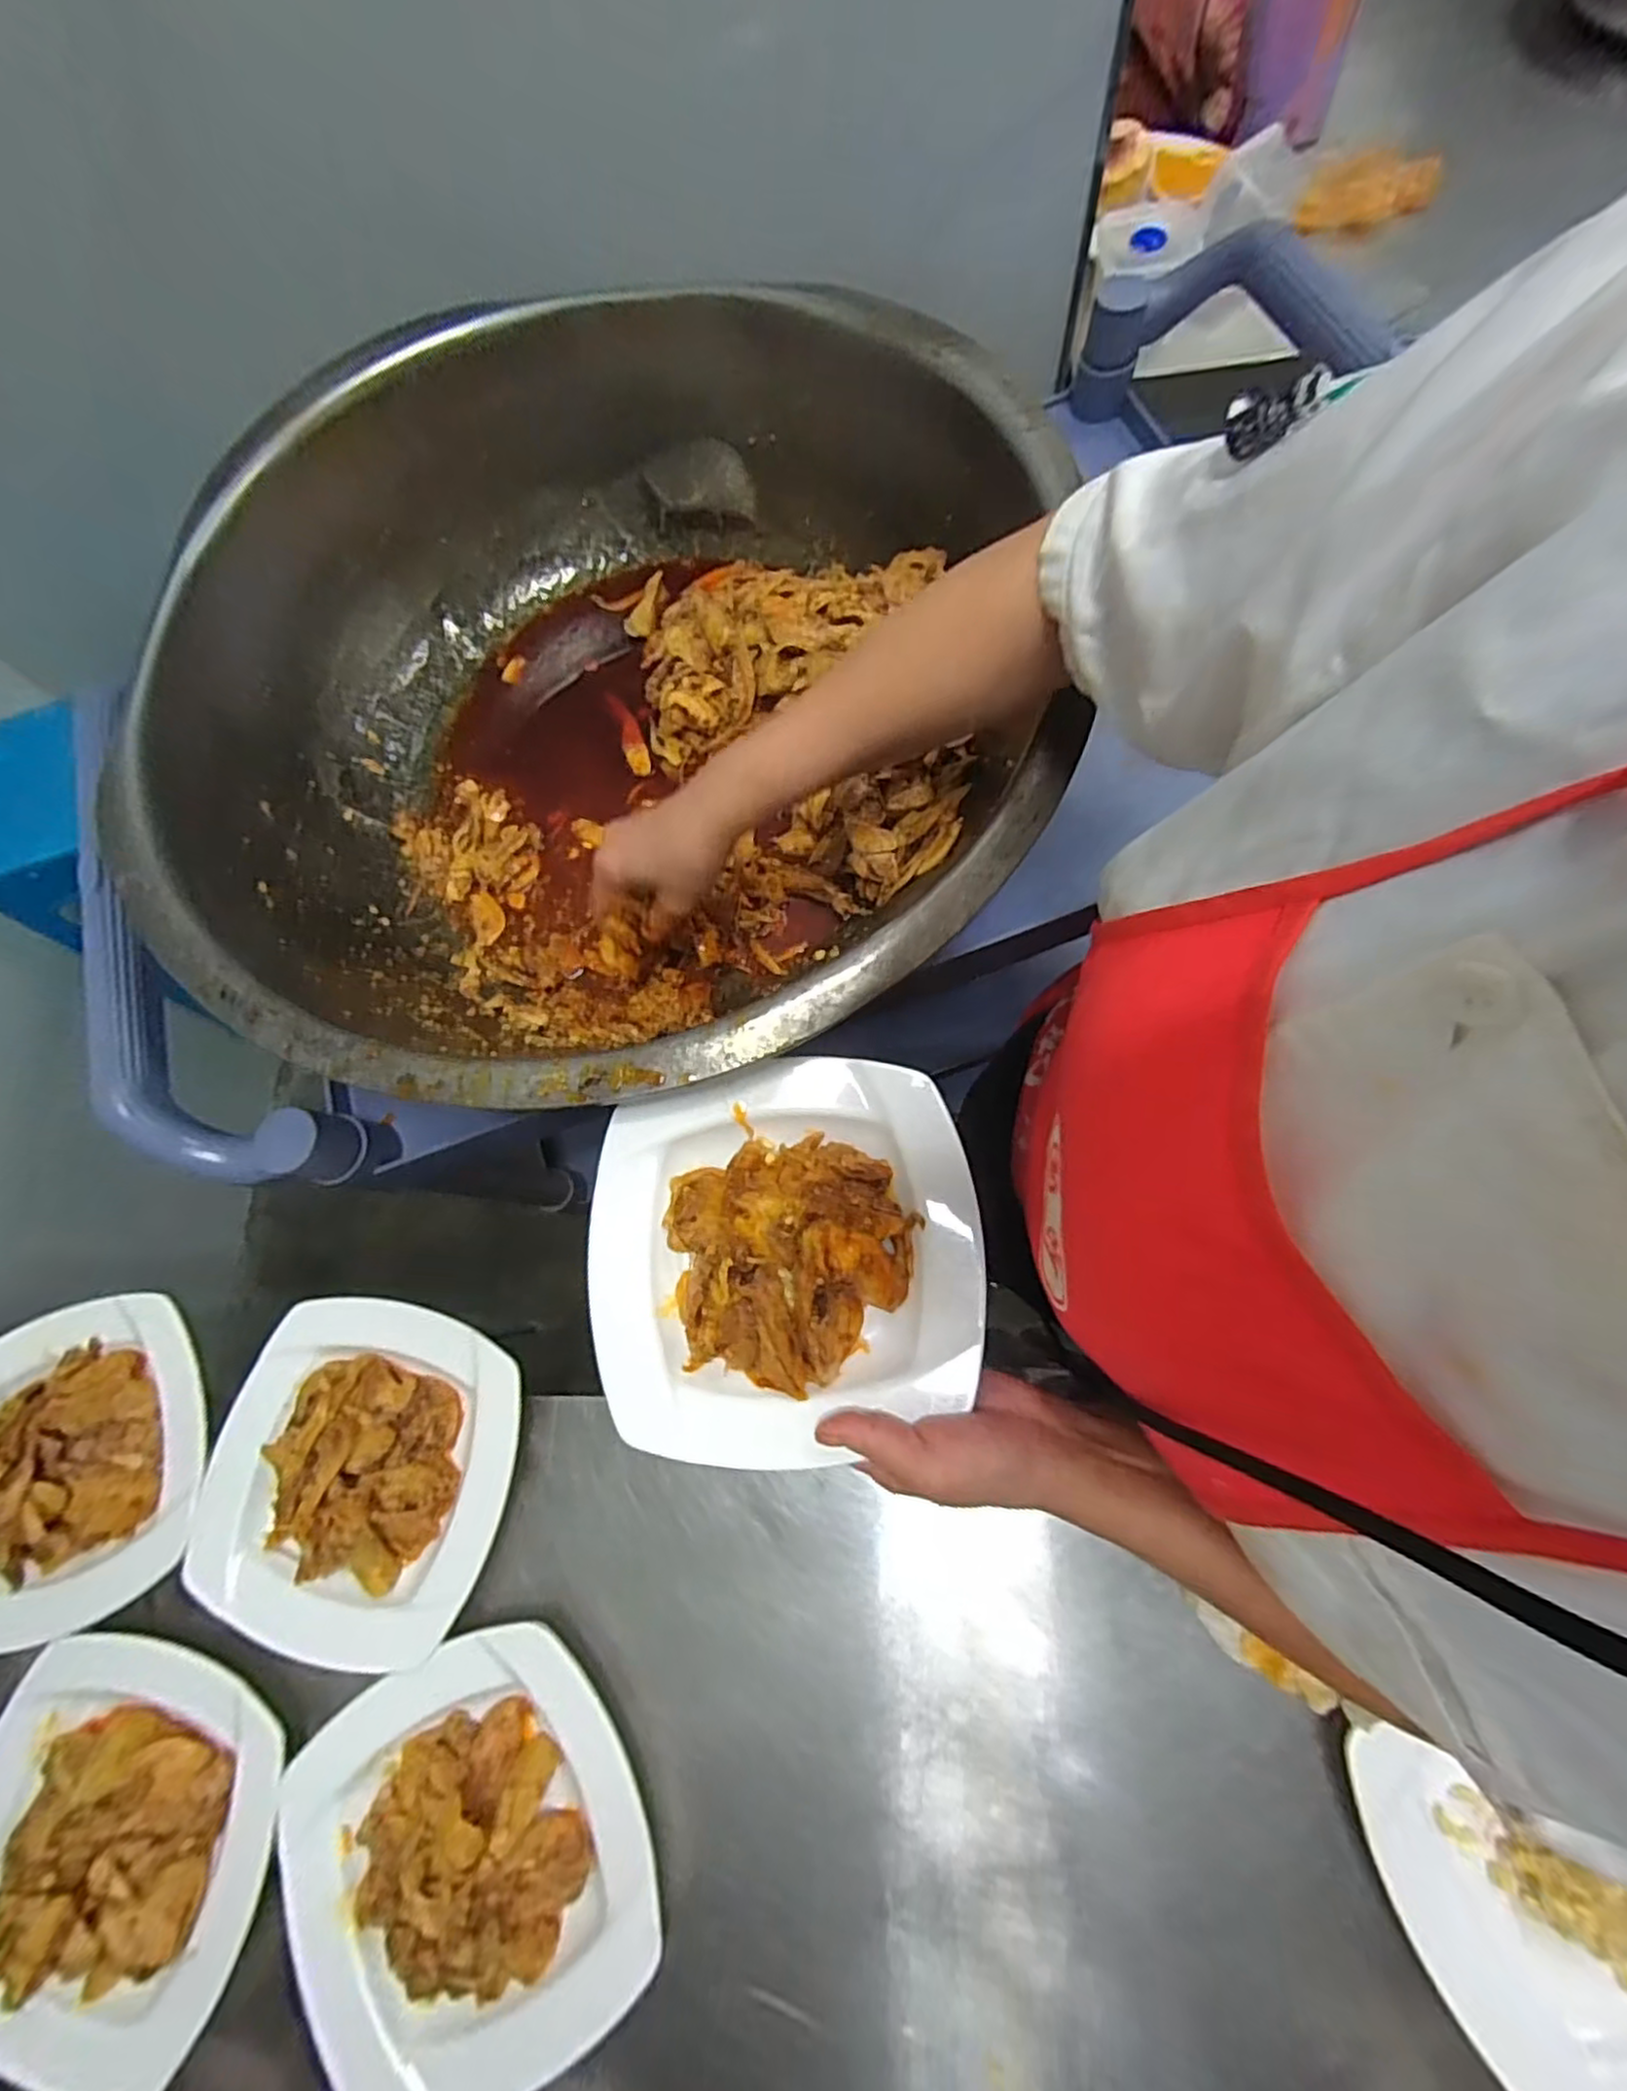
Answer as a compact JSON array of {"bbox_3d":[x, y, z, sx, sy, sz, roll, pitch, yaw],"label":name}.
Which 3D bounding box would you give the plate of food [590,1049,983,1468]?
[{"bbox_3d":[-0.015,0.106,0.376,0.200,0.049,0.195,0,75,1],"label":"plate of food"}]

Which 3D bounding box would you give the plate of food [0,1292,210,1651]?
[{"bbox_3d":[-0.518,0.284,0.475,0.186,0.064,0.198,-27,76,-6],"label":"plate of food"}]

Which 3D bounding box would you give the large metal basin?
[{"bbox_3d":[-0.133,-0.239,0.516,0.568,0.182,0.577,0,75,1],"label":"large metal basin"}]

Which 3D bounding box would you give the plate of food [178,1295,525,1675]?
[{"bbox_3d":[-0.303,0.275,0.466,0.201,0.059,0.201,0,71,0],"label":"plate of food"}]

